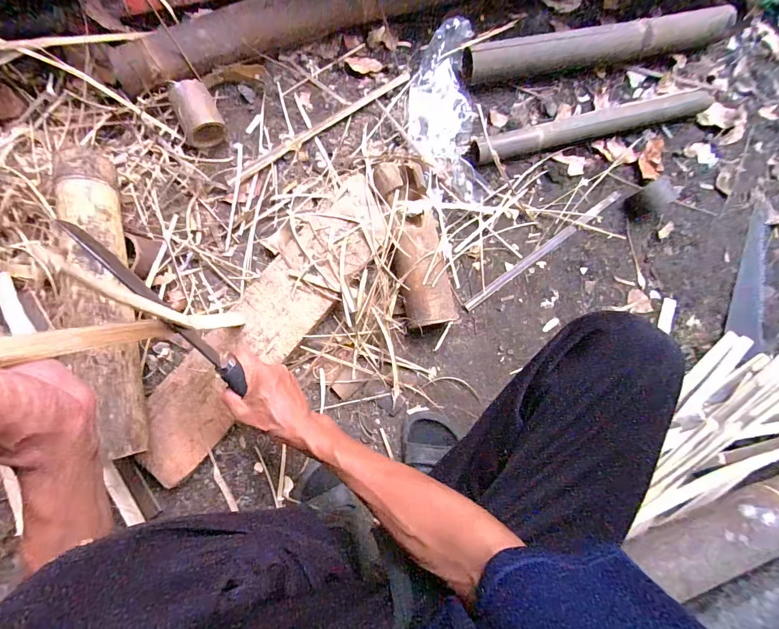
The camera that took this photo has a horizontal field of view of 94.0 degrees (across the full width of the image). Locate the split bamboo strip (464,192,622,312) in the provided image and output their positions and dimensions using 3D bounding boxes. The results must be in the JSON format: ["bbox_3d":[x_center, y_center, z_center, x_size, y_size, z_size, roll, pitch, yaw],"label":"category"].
[{"bbox_3d":[0.292,-0.126,0.683,0.377,0.012,0.020,-36,90,-7],"label":"split bamboo strip"}]

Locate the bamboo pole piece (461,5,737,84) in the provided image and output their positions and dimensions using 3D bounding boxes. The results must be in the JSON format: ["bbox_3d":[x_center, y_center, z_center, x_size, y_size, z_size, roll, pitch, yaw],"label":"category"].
[{"bbox_3d":[0.408,-0.517,0.693,0.542,0.070,0.061,-11,87,-6],"label":"bamboo pole piece"}]

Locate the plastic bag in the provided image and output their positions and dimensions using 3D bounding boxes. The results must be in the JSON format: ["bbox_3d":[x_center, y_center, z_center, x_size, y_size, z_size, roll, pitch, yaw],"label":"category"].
[{"bbox_3d":[0.103,-0.356,0.649,0.131,0.071,0.301,-10,87,-6],"label":"plastic bag"}]

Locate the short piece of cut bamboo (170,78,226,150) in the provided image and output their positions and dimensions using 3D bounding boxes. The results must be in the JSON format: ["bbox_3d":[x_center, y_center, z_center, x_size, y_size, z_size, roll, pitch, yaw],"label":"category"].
[{"bbox_3d":[-0.328,-0.343,0.620,0.067,0.054,0.097,-24,88,-7],"label":"short piece of cut bamboo"}]

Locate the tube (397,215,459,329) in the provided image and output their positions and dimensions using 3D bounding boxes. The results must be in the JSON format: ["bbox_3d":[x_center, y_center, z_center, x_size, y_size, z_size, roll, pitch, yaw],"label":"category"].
[{"bbox_3d":[0.058,-0.072,0.615,0.094,0.072,0.186,-13,83,-7],"label":"tube"}]

